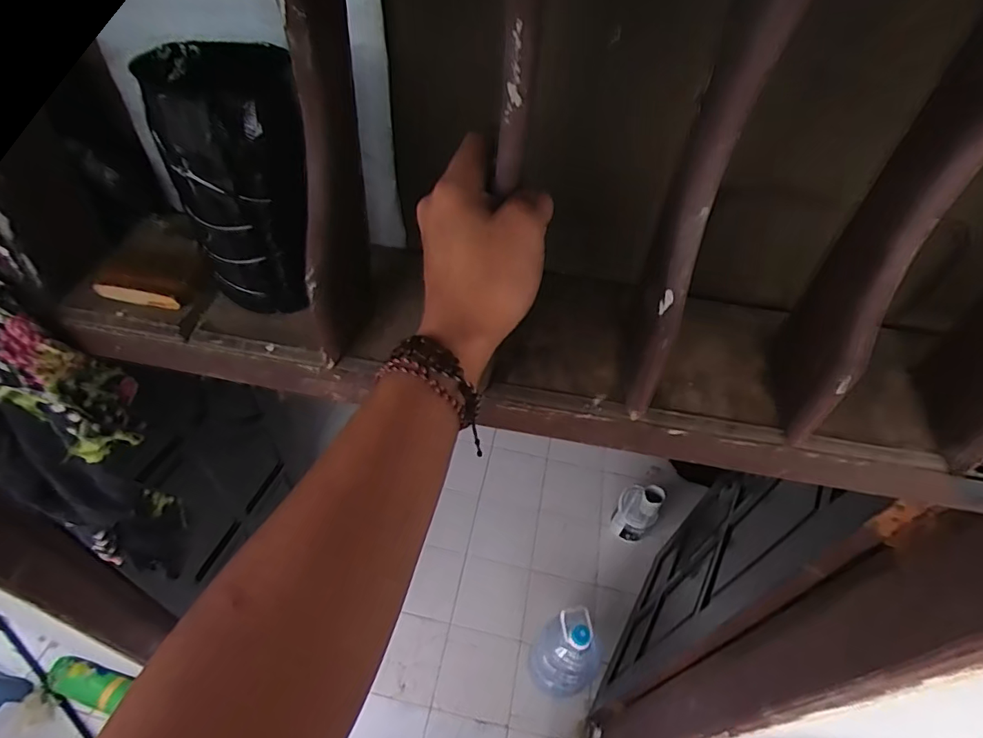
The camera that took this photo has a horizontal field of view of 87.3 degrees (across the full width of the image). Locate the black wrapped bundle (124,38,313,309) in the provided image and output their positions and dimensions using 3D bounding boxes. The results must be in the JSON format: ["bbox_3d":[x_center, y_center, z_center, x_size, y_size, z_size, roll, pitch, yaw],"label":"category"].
[{"bbox_3d":[-0.161,-0.120,0.340,0.079,0.157,0.090,-14,52,-18],"label":"black wrapped bundle"}]

